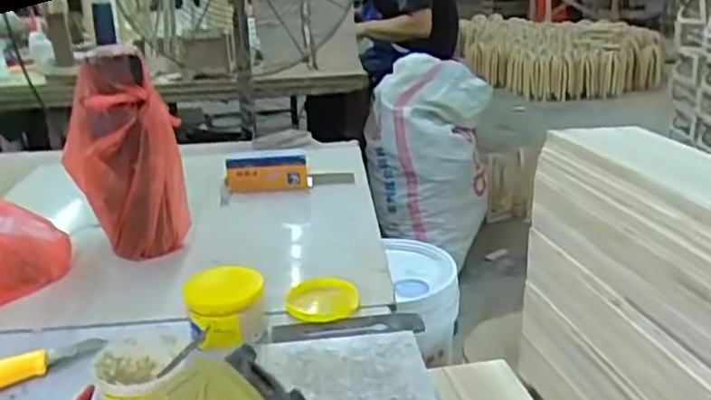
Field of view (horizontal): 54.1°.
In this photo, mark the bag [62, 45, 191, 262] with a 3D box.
[{"bbox_3d":[-0.283,-0.044,0.862,0.135,0.255,0.082,-10,23,-19],"label":"bag"}]

